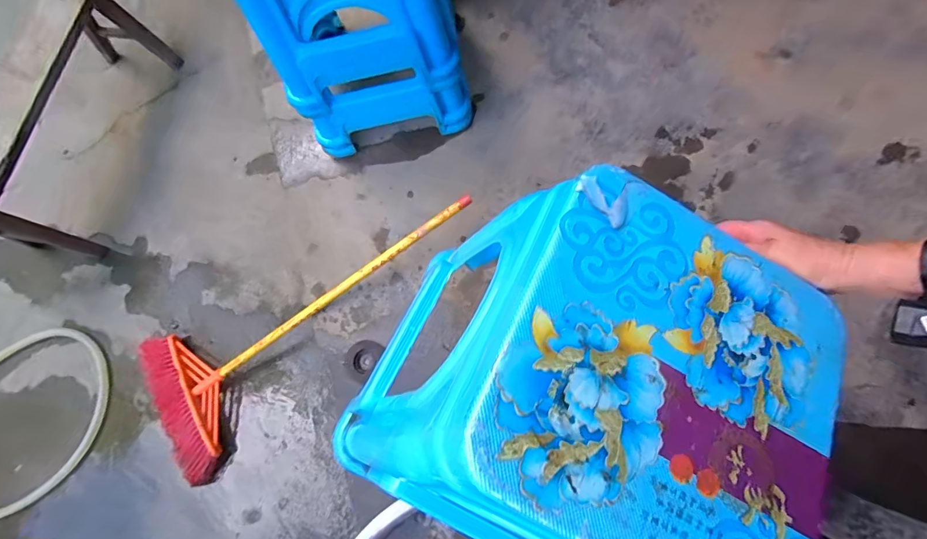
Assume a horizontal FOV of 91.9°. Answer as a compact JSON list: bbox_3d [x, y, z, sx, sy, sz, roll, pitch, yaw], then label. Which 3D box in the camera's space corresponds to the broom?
[{"bbox_3d":[-0.397,0.096,1.111,0.969,0.092,0.402,-37,66,6],"label":"broom"}]

